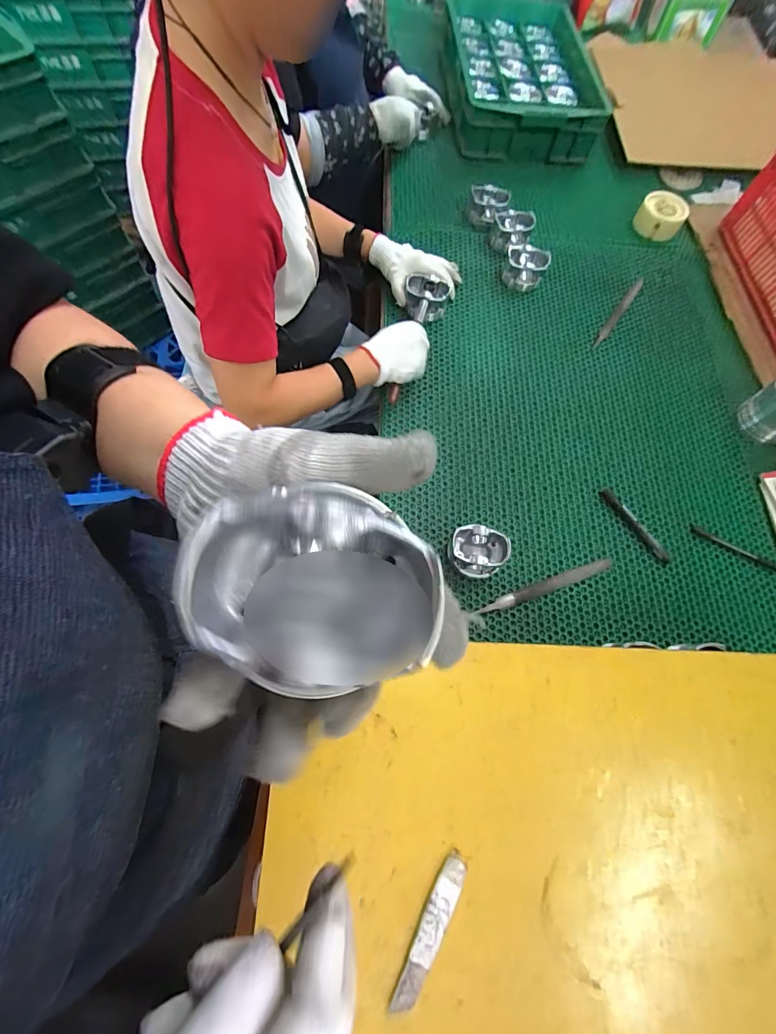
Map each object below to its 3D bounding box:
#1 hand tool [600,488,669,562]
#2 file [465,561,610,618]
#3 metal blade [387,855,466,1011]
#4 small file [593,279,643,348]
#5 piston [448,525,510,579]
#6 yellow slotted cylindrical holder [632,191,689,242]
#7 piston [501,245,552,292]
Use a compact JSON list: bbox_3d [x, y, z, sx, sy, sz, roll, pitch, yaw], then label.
[{"bbox_3d":[0.390,0.011,0.648,0.020,0.004,0.138,-29,75,-14],"label":"hand tool"},{"bbox_3d":[0.231,0.105,0.609,0.235,0.005,0.018,-17,73,-11],"label":"file"},{"bbox_3d":[0.036,0.344,0.339,0.022,0.004,0.114,27,73,1],"label":"metal blade"},{"bbox_3d":[0.460,-0.409,0.810,0.016,0.008,0.217,36,71,8],"label":"small file"},{"bbox_3d":[0.133,0.051,0.608,0.084,0.052,0.074,18,70,3],"label":"piston"},{"bbox_3d":[0.587,-0.650,0.879,0.094,0.042,0.102,0,66,-1],"label":"yellow slotted cylindrical holder"},{"bbox_3d":[0.270,-0.493,0.805,0.079,0.062,0.079,20,70,3],"label":"piston"}]

